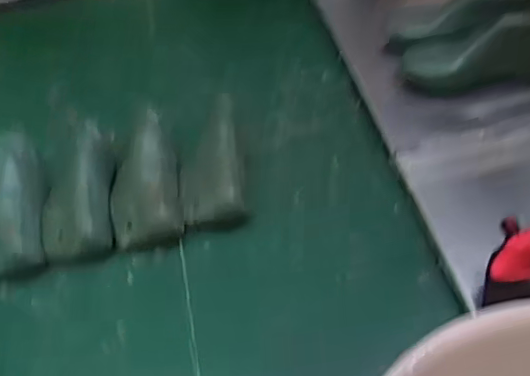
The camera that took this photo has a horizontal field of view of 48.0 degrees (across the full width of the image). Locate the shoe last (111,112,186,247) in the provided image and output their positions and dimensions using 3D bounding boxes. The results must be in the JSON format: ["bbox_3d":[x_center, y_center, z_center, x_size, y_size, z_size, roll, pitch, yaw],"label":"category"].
[{"bbox_3d":[-0.132,-0.011,0.656,0.079,0.053,0.157,-10,51,-1],"label":"shoe last"}]

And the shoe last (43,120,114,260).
[{"bbox_3d":[-0.209,-0.005,0.658,0.072,0.058,0.165,-12,50,0],"label":"shoe last"}]

